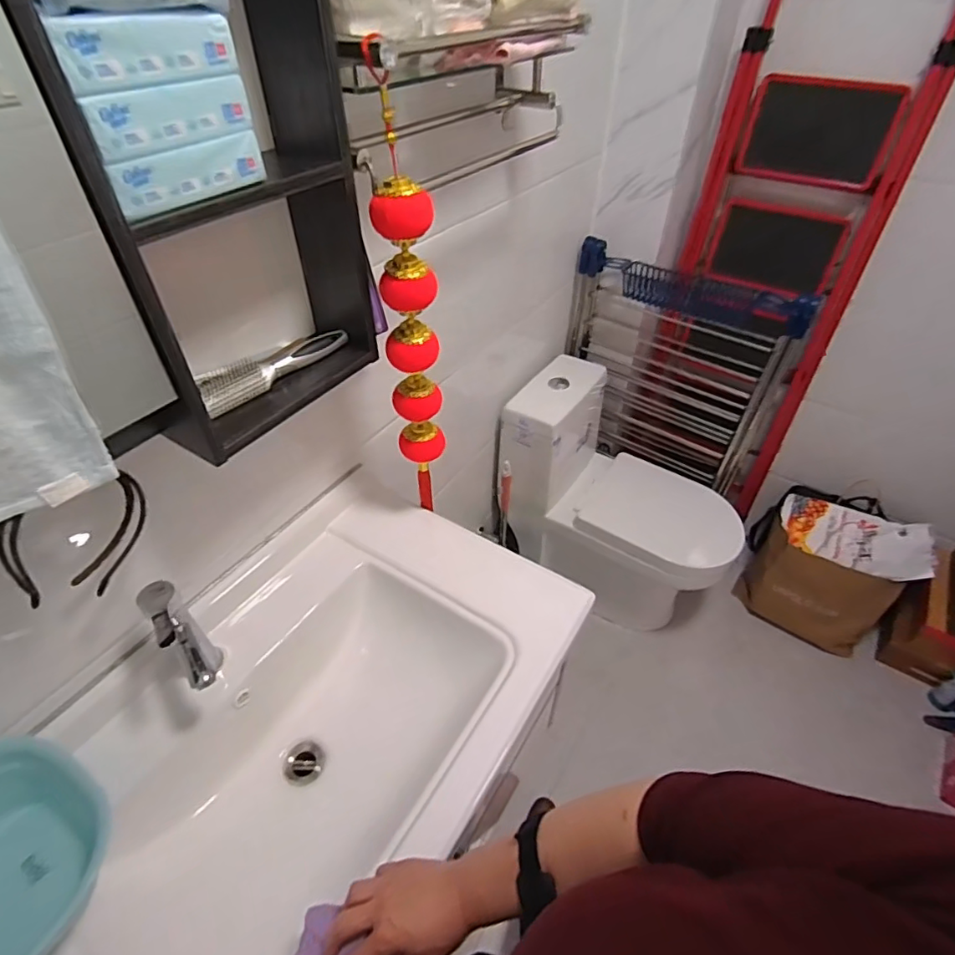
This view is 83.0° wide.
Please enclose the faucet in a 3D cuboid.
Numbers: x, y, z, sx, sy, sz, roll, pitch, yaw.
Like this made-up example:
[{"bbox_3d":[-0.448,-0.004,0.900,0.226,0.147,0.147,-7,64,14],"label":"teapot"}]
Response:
[{"bbox_3d":[-0.344,0.214,0.663,0.042,0.168,0.118,-33,53,-31],"label":"faucet"}]

